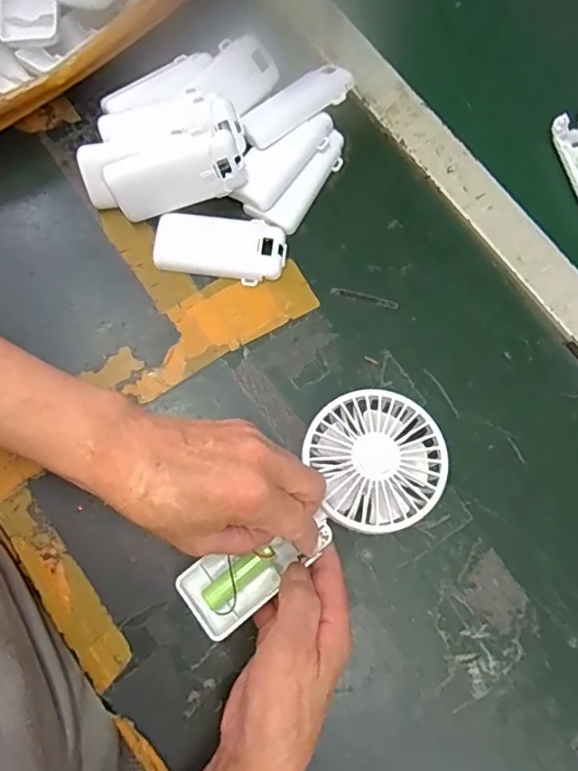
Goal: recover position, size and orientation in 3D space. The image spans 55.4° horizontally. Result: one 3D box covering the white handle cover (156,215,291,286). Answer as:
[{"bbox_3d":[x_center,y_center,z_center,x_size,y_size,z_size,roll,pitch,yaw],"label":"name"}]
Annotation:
[{"bbox_3d":[-0.050,-0.101,0.404,0.092,0.012,0.044,7,77,0],"label":"white handle cover"}]

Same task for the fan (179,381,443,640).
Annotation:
[{"bbox_3d":[0.014,0.078,0.340,0.184,0.023,0.082,-39,81,-2],"label":"fan"}]

